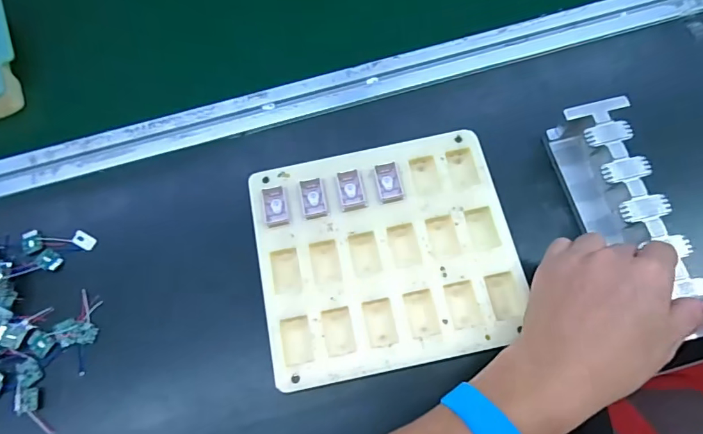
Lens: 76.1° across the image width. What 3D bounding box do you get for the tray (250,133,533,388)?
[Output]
[{"bbox_3d":[0.027,0.029,0.364,0.196,0.026,0.177,-12,71,-1],"label":"tray"}]

